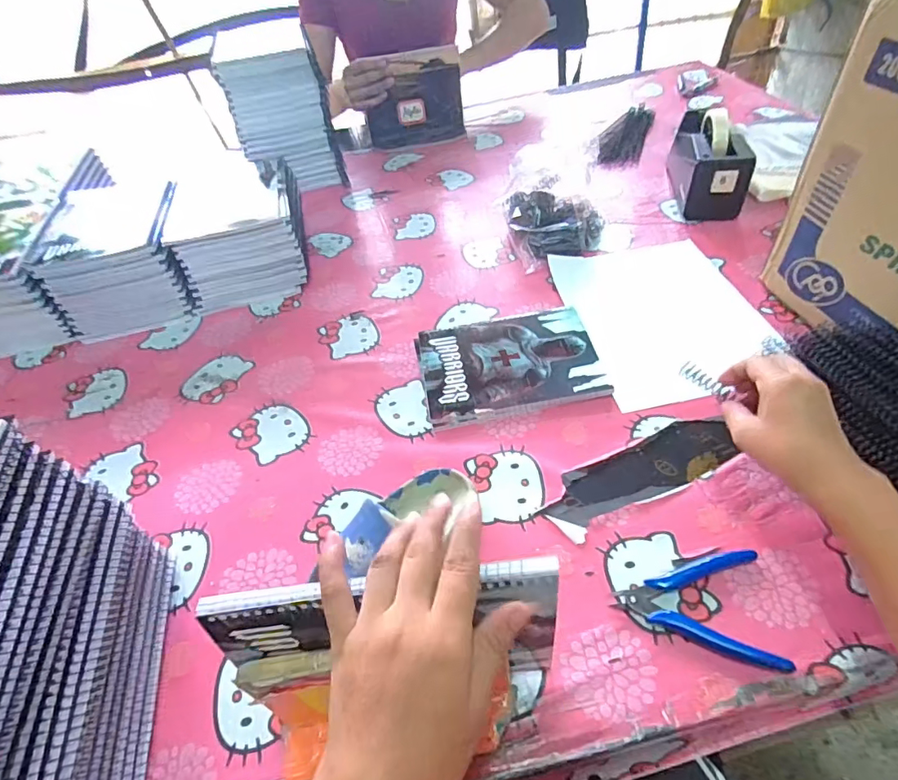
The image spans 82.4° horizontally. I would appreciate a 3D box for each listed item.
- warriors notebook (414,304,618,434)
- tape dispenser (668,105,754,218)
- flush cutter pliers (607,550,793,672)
[{"bbox_3d":[0.068,-0.032,0.590,0.197,0.014,0.148,-11,47,-3],"label":"warriors notebook"},{"bbox_3d":[0.393,-0.357,0.778,0.079,0.107,0.196,3,48,9],"label":"tape dispenser"},{"bbox_3d":[0.189,0.163,0.397,0.112,0.008,0.085,2,48,9],"label":"flush cutter pliers"}]

